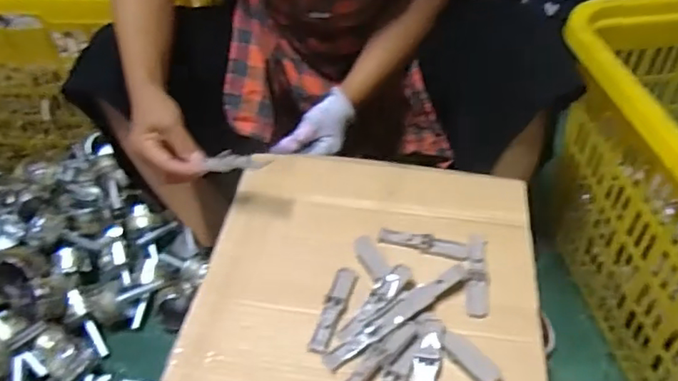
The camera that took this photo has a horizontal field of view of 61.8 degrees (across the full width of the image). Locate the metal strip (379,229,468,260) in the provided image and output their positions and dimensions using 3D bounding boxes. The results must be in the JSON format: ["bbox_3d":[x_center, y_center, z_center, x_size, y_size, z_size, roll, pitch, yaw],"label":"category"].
[{"bbox_3d":[0.092,0.057,0.620,0.095,0.007,0.022,13,47,12],"label":"metal strip"}]

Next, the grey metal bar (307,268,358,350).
[{"bbox_3d":[-0.004,0.115,0.564,0.022,0.006,0.097,14,47,13],"label":"grey metal bar"}]

